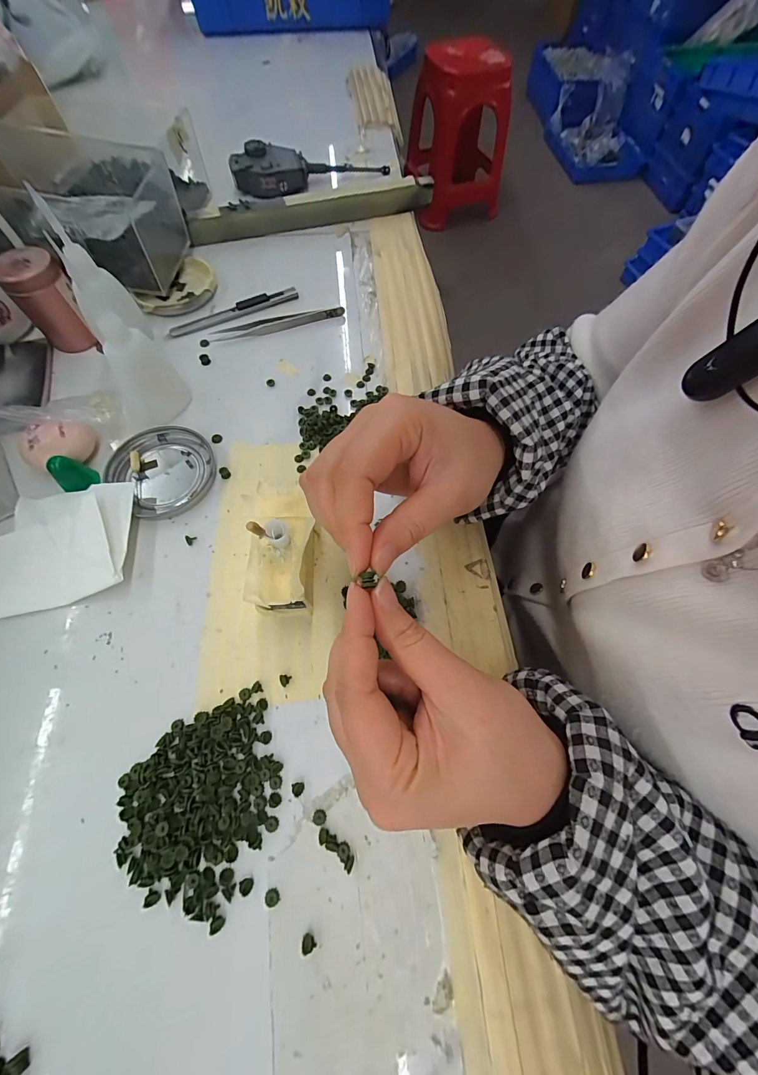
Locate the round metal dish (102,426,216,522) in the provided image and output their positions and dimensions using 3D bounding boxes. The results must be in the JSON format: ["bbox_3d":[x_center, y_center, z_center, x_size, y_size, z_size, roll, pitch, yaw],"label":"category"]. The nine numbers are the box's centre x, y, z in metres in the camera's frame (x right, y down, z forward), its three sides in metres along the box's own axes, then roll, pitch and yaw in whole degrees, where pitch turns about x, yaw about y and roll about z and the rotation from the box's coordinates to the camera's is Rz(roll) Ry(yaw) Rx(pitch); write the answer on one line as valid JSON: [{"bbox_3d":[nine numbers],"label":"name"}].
[{"bbox_3d":[-0.165,-0.053,0.286,0.077,0.009,0.072,1,66,-1],"label":"round metal dish"}]

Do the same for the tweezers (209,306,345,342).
[{"bbox_3d":[-0.095,-0.204,0.352,0.125,0.011,0.013,-14,67,-7],"label":"tweezers"}]

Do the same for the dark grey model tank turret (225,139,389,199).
[{"bbox_3d":[-0.084,-0.453,0.447,0.184,0.031,0.057,-24,69,-11],"label":"dark grey model tank turret"}]

